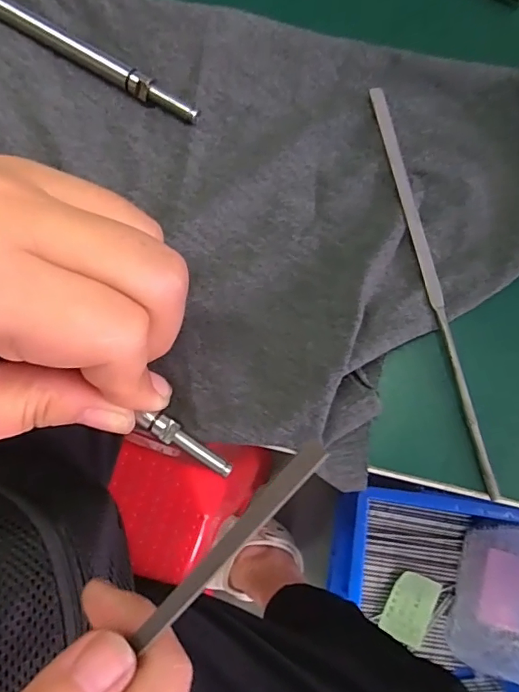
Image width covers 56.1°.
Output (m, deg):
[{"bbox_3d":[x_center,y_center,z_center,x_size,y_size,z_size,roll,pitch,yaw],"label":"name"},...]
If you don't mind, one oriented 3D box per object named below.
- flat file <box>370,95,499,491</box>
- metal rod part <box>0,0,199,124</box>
[{"bbox_3d":[0.056,-0.022,0.158,0.005,0.004,0.138,-12,79,-2],"label":"flat file"},{"bbox_3d":[-0.133,-0.148,0.182,0.263,0.006,0.007,32,80,6],"label":"metal rod part"}]

